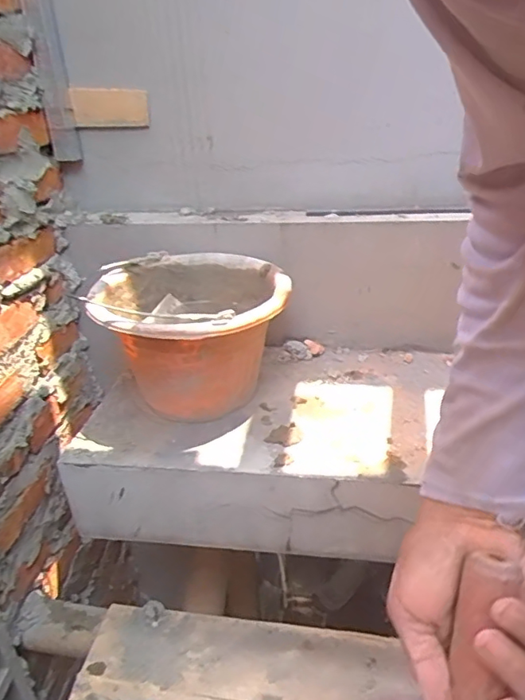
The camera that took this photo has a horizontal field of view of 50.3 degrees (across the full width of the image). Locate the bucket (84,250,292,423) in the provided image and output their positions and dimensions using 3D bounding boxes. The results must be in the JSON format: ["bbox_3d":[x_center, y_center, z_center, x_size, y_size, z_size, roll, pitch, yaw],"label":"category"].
[{"bbox_3d":[-0.089,-0.020,0.748,0.234,0.164,0.234,-3,28,2],"label":"bucket"}]

